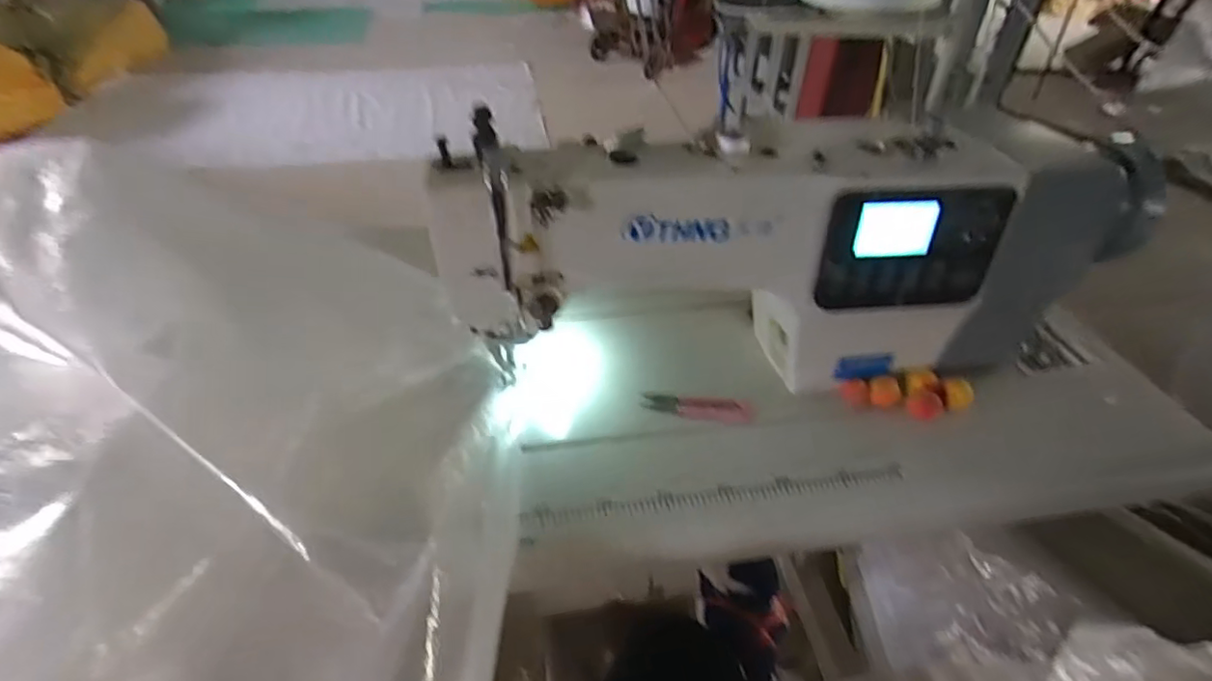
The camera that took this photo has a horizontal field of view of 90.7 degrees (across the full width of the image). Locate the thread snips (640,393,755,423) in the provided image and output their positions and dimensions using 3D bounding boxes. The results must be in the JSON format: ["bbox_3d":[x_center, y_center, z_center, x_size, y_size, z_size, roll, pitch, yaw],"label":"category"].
[{"bbox_3d":[0.087,0.065,0.570,0.104,0.013,0.020,6,42,4],"label":"thread snips"}]

